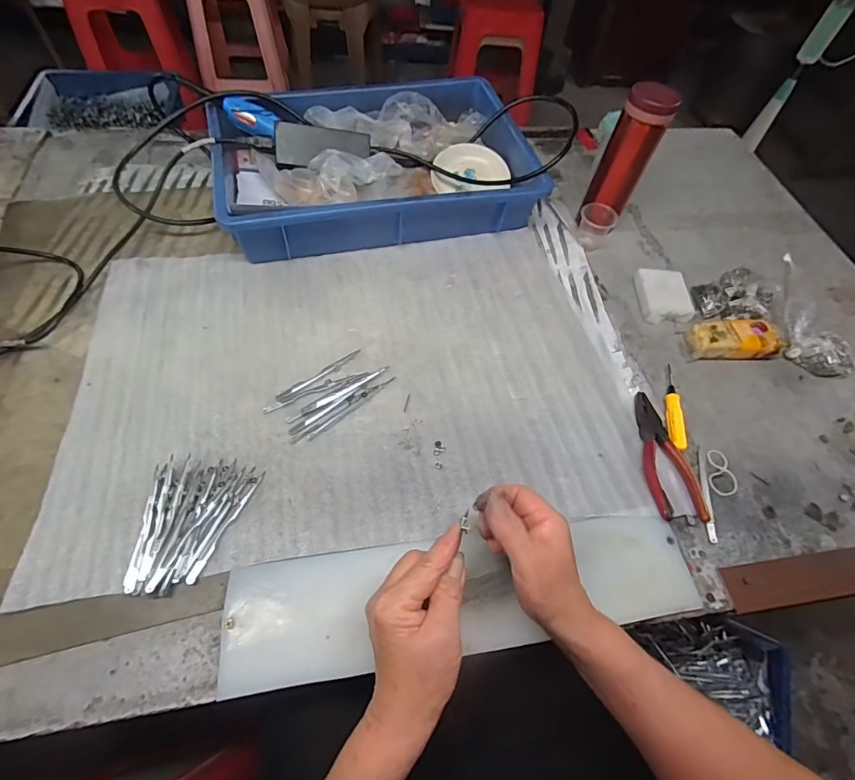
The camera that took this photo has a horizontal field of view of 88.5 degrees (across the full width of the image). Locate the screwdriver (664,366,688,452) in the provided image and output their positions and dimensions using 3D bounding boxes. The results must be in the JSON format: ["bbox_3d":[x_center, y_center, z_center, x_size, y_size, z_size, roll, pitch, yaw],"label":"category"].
[{"bbox_3d":[0.289,0.017,0.511,0.018,0.016,0.122,15,58,5],"label":"screwdriver"}]

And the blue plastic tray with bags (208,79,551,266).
[{"bbox_3d":[-0.074,-0.323,0.622,0.416,0.080,0.279,-13,60,-12],"label":"blue plastic tray with bags"}]

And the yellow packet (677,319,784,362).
[{"bbox_3d":[0.389,-0.064,0.563,0.104,0.034,0.050,-1,59,-5],"label":"yellow packet"}]

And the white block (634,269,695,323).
[{"bbox_3d":[0.324,-0.131,0.601,0.059,0.020,0.083,2,58,-4],"label":"white block"}]

